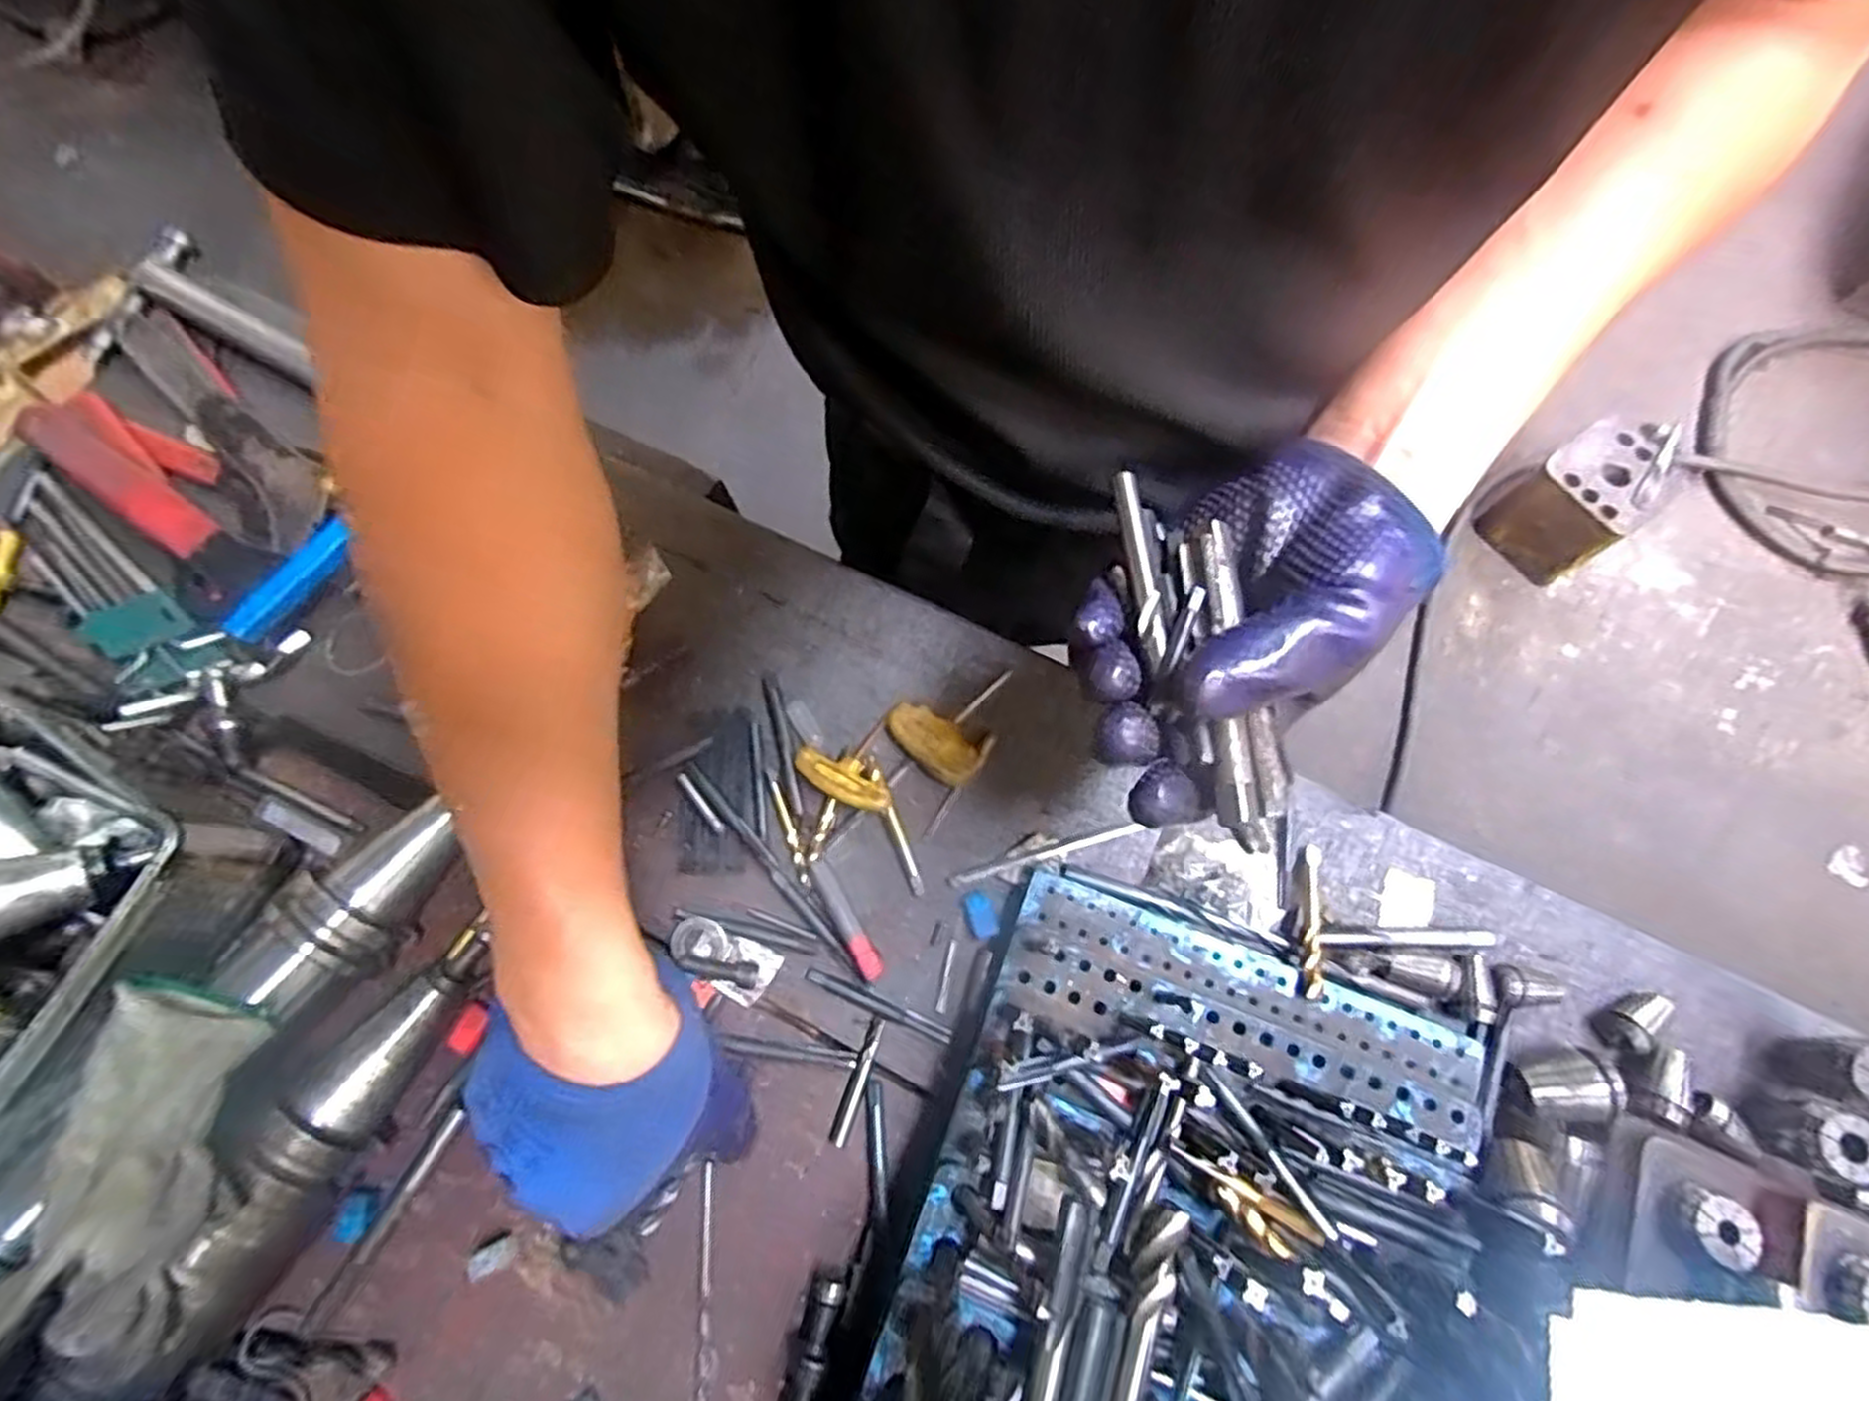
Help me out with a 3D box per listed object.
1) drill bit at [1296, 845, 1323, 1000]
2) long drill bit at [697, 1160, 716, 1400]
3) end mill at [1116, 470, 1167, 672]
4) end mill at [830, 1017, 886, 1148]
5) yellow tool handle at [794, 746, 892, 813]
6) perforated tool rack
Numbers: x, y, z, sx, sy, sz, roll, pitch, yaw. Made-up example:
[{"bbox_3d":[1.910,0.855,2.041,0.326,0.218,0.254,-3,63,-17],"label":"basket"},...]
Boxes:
[{"bbox_3d":[0.194,0.112,0.405,0.010,0.010,0.079,15,60,6],"label":"drill bit"},{"bbox_3d":[-0.108,0.283,0.371,0.008,0.007,0.117,-3,72,0],"label":"long drill bit"},{"bbox_3d":[0.077,-0.050,0.293,0.007,0.006,0.076,-5,71,-1],"label":"end mill"},{"bbox_3d":[-0.038,0.191,0.396,0.009,0.006,0.061,19,73,7],"label":"end mill"},{"bbox_3d":[-0.050,0.044,0.438,0.057,0.021,0.024,21,74,8],"label":"yellow tool handle"},{"bbox_3d":[0.149,0.154,0.395,0.230,0.030,0.066,18,73,7],"label":"perforated tool rack"}]

